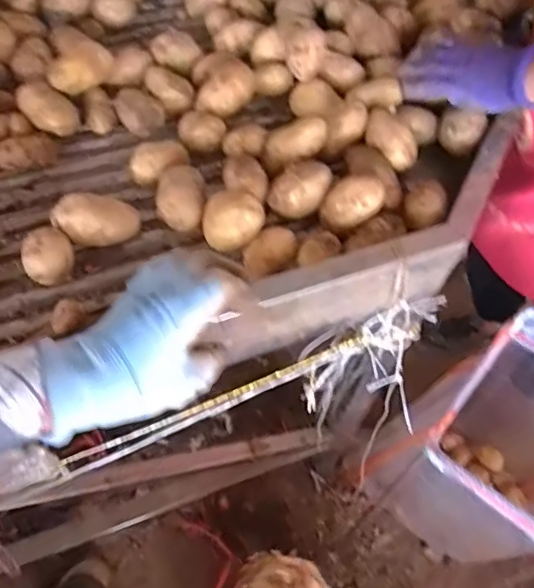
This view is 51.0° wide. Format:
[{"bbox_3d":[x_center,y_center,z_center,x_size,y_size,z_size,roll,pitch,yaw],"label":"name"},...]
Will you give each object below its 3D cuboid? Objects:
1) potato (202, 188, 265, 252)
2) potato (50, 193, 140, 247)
[{"bbox_3d":[-0.036,-0.077,0.547,0.056,0.036,0.054,-26,64,-14],"label":"potato"},{"bbox_3d":[-0.175,-0.075,0.579,0.079,0.058,0.051,-12,61,-7],"label":"potato"}]

